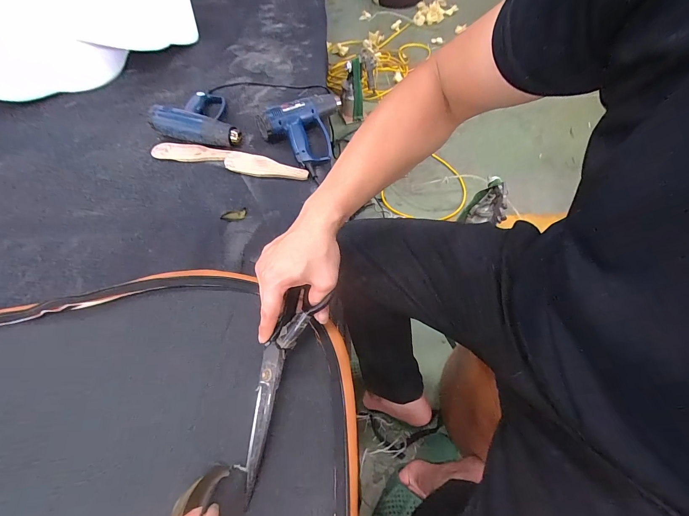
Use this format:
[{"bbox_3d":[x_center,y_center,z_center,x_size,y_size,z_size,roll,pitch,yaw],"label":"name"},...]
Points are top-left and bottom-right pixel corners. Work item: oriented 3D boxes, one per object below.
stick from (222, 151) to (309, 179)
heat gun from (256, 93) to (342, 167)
[{"bbox_3d":[-0.200,-0.230,0.752,0.223,0.016,0.053,17,61,13],"label":"stick"},{"bbox_3d":[-0.080,-0.365,0.805,0.238,0.066,0.201,-39,66,-20],"label":"heat gun"}]

